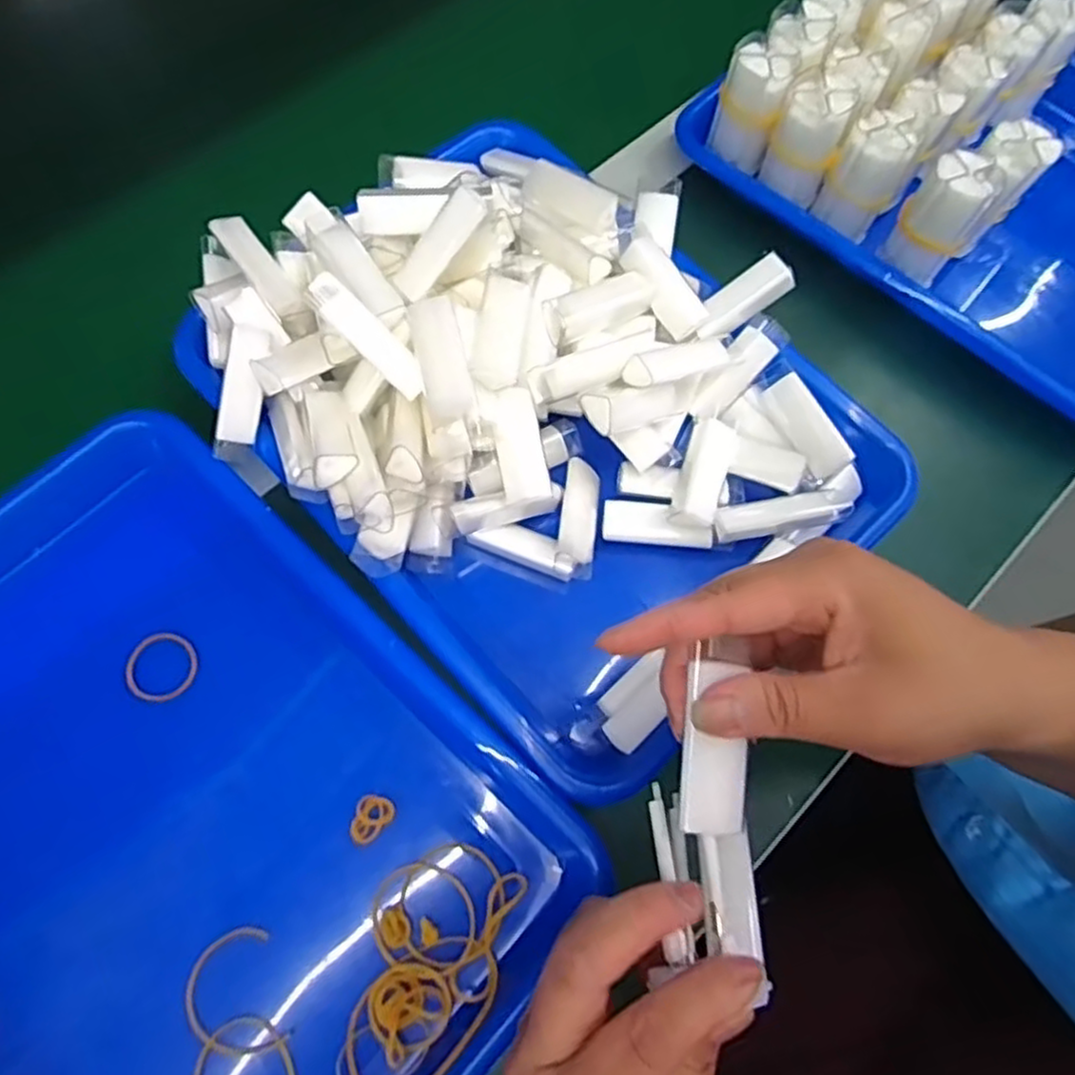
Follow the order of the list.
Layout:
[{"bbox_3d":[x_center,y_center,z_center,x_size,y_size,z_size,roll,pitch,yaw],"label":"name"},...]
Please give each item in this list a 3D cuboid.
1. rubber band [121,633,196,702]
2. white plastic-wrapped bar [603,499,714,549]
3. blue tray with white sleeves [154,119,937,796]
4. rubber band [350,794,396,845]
[{"bbox_3d":[-0.180,0.062,0.346,0.034,0.006,0.032,3,67,-7],"label":"rubber band"},{"bbox_3d":[0.061,-0.007,0.370,0.054,0.011,0.022,5,70,-1],"label":"white plastic-wrapped bar"},{"bbox_3d":[0.004,-0.070,0.361,0.254,0.087,0.321,-43,77,-16],"label":"blue tray with white sleeves"},{"bbox_3d":[-0.075,0.124,0.322,0.016,0.004,0.021,39,73,11],"label":"rubber band"}]

